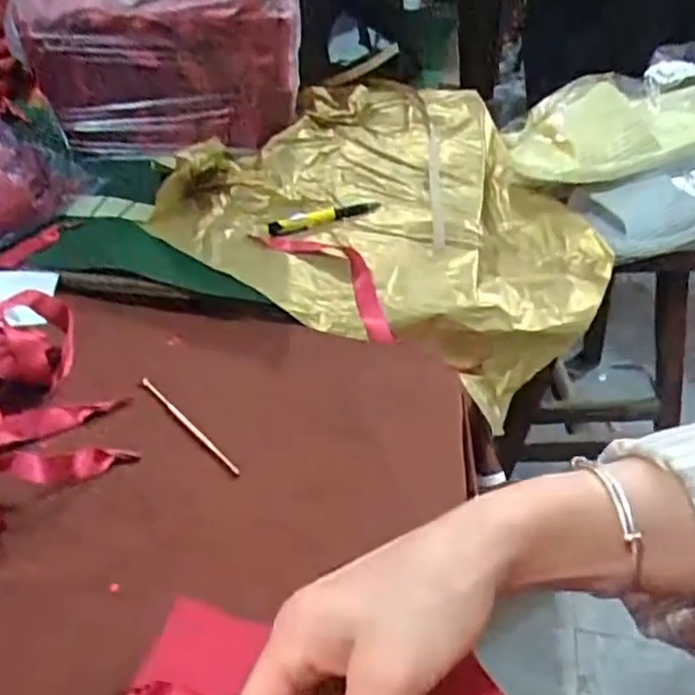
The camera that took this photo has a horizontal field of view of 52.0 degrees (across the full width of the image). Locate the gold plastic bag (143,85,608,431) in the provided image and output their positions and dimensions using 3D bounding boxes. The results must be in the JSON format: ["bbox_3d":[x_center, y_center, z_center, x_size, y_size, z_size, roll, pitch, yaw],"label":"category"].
[{"bbox_3d":[0.071,-0.135,0.767,0.406,0.102,0.443,25,45,20],"label":"gold plastic bag"}]

